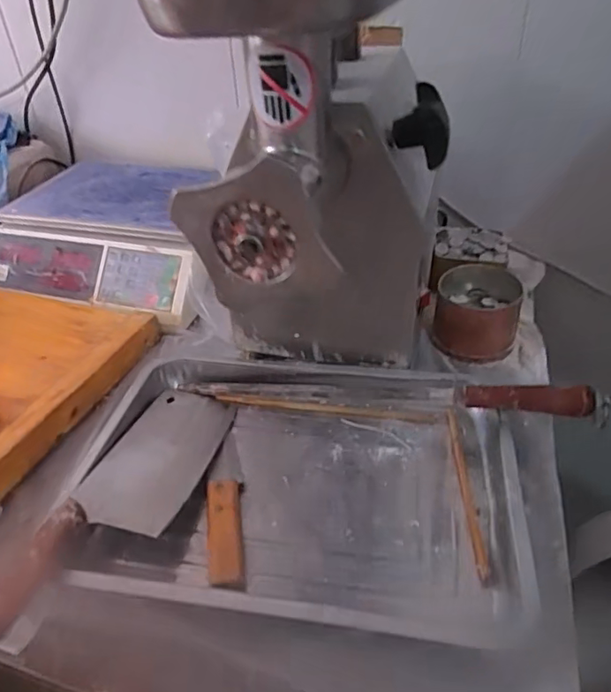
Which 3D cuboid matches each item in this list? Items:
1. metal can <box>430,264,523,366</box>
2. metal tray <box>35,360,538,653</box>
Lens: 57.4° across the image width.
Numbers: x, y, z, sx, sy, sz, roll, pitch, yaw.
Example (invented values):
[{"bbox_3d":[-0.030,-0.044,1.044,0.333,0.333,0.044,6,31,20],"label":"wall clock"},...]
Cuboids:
[{"bbox_3d":[0.205,-0.040,0.668,0.092,0.073,0.096,-2,37,1],"label":"metal can"},{"bbox_3d":[-0.009,0.117,0.511,0.380,0.043,0.279,5,38,9],"label":"metal tray"}]

